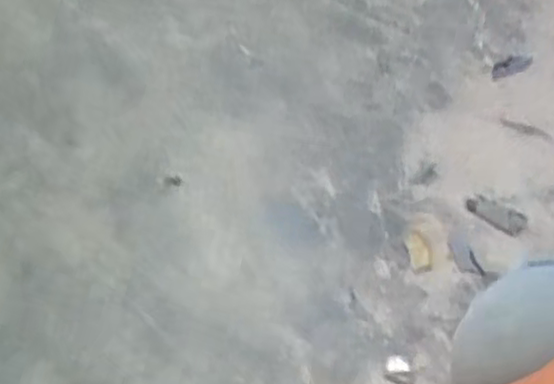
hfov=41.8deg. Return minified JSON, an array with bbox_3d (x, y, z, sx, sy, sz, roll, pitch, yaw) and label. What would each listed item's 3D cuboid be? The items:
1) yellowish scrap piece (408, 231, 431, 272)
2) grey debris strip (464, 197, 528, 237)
[{"bbox_3d":[0.182,0.077,0.927,0.025,0.004,0.060,-1,50,-4],"label":"yellowish scrap piece"},{"bbox_3d":[0.295,0.029,0.973,0.078,0.006,0.038,33,56,22],"label":"grey debris strip"}]

